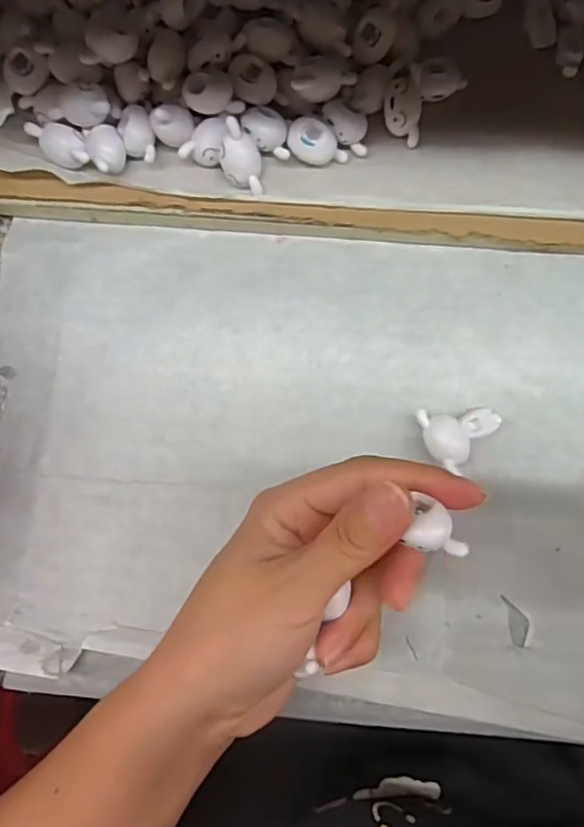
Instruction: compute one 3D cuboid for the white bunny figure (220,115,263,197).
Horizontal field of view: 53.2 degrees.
[{"bbox_3d":[-0.023,-0.116,0.265,0.018,0.022,0.025,-2,83,1],"label":"white bunny figure"}]

